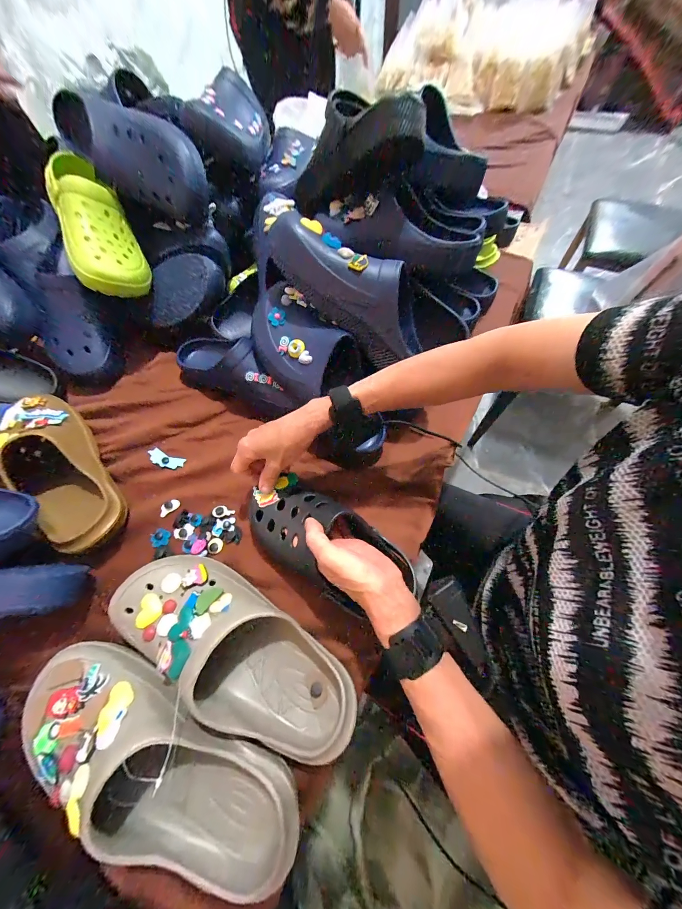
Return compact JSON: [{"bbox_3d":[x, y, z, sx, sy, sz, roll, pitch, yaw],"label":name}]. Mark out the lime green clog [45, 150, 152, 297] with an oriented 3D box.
[{"bbox_3d":[-0.418,-0.393,0.499,0.099,0.078,0.276,-23,87,-10],"label":"lime green clog"}]

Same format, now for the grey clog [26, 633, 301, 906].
[{"bbox_3d":[-0.176,0.282,0.267,0.283,0.095,0.110,32,67,5],"label":"grey clog"}]

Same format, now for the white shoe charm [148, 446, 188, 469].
[{"bbox_3d":[-0.285,0.008,0.479,0.063,0.004,0.025,18,63,12],"label":"white shoe charm"}]

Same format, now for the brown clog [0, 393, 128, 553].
[{"bbox_3d":[-0.409,0.021,0.421,0.114,0.085,0.274,-40,67,-18],"label":"brown clog"}]

